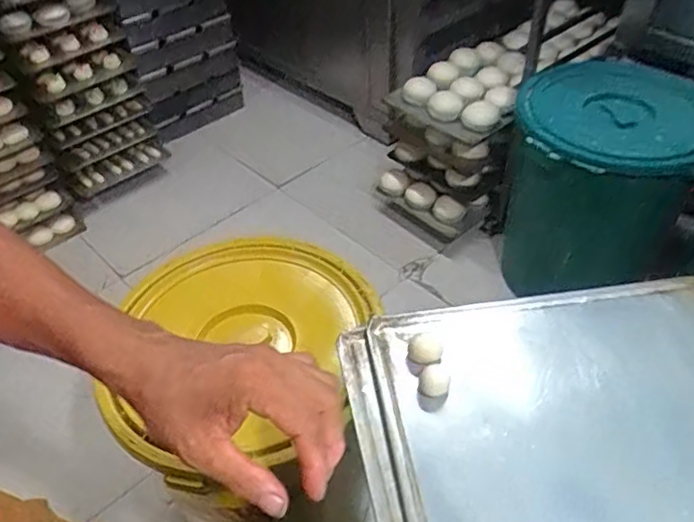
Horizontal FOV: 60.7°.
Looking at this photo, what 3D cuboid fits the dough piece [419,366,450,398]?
[{"bbox_3d":[0.069,0.096,0.471,0.023,0.013,0.026,4,45,6],"label":"dough piece"}]

